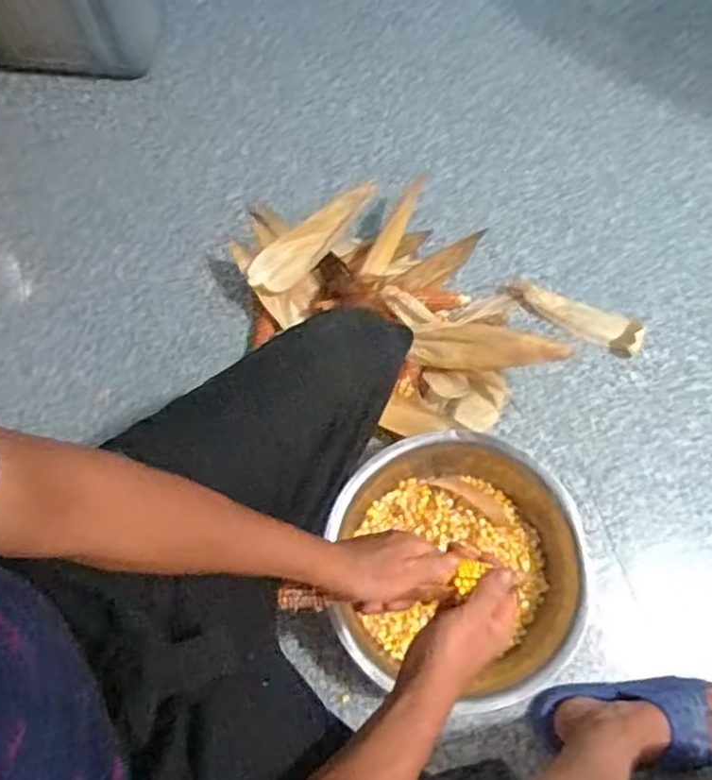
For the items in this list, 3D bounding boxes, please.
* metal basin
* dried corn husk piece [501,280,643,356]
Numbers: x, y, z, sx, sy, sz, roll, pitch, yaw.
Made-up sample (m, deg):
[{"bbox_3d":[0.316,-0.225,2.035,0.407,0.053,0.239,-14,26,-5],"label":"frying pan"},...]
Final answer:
[{"bbox_3d":[0.129,0.228,0.824,0.318,0.111,0.323,-1,71,2],"label":"metal basin"},{"bbox_3d":[0.344,-0.124,0.994,0.223,0.028,0.058,30,74,12],"label":"dried corn husk piece"}]

